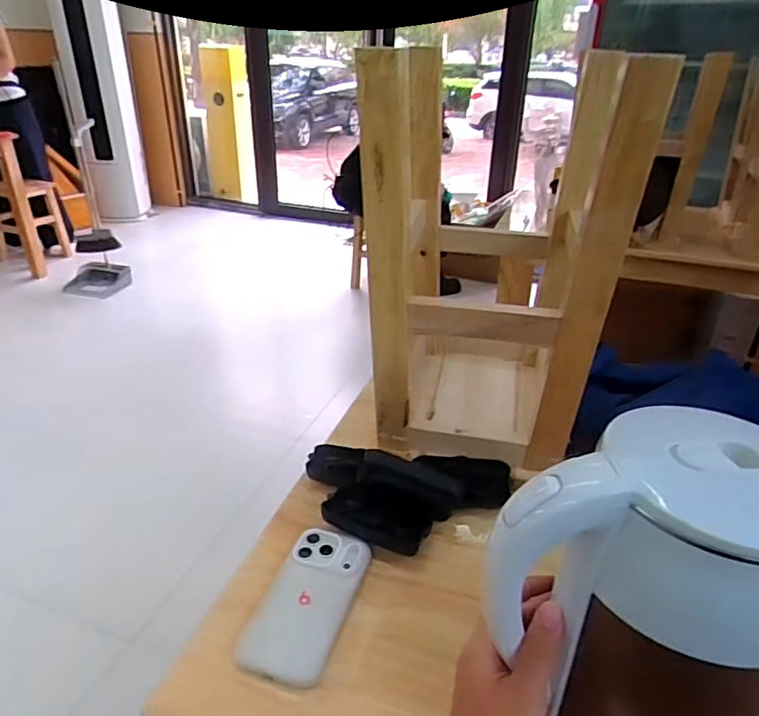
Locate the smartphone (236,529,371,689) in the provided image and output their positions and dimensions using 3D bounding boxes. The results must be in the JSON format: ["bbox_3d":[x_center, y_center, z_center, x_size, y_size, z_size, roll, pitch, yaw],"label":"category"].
[{"bbox_3d":[-0.063,0.217,0.516,0.075,0.013,0.149,9,30,14],"label":"smartphone"}]

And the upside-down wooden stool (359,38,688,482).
[{"bbox_3d":[0.119,-0.119,0.678,0.244,0.422,0.290,5,30,6],"label":"upside-down wooden stool"}]

